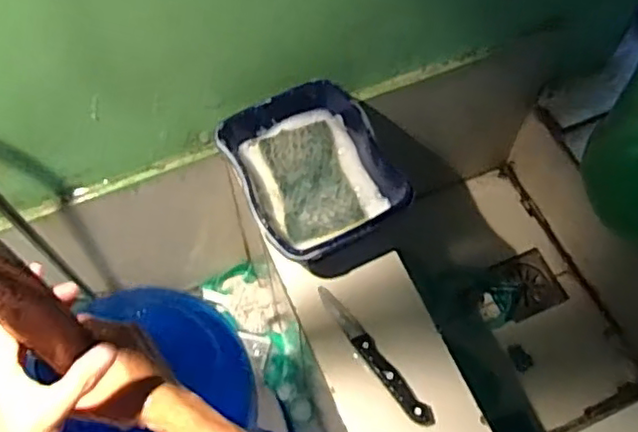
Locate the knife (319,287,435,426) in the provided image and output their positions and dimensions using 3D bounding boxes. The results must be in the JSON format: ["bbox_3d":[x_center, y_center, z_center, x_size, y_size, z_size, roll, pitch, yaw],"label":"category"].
[{"bbox_3d":[0.056,0.145,0.653,0.022,0.007,0.175,-35,67,-17],"label":"knife"}]

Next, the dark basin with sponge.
[{"bbox_3d":[-0.008,-0.041,0.714,0.163,0.076,0.207,-24,64,-12],"label":"dark basin with sponge"}]

